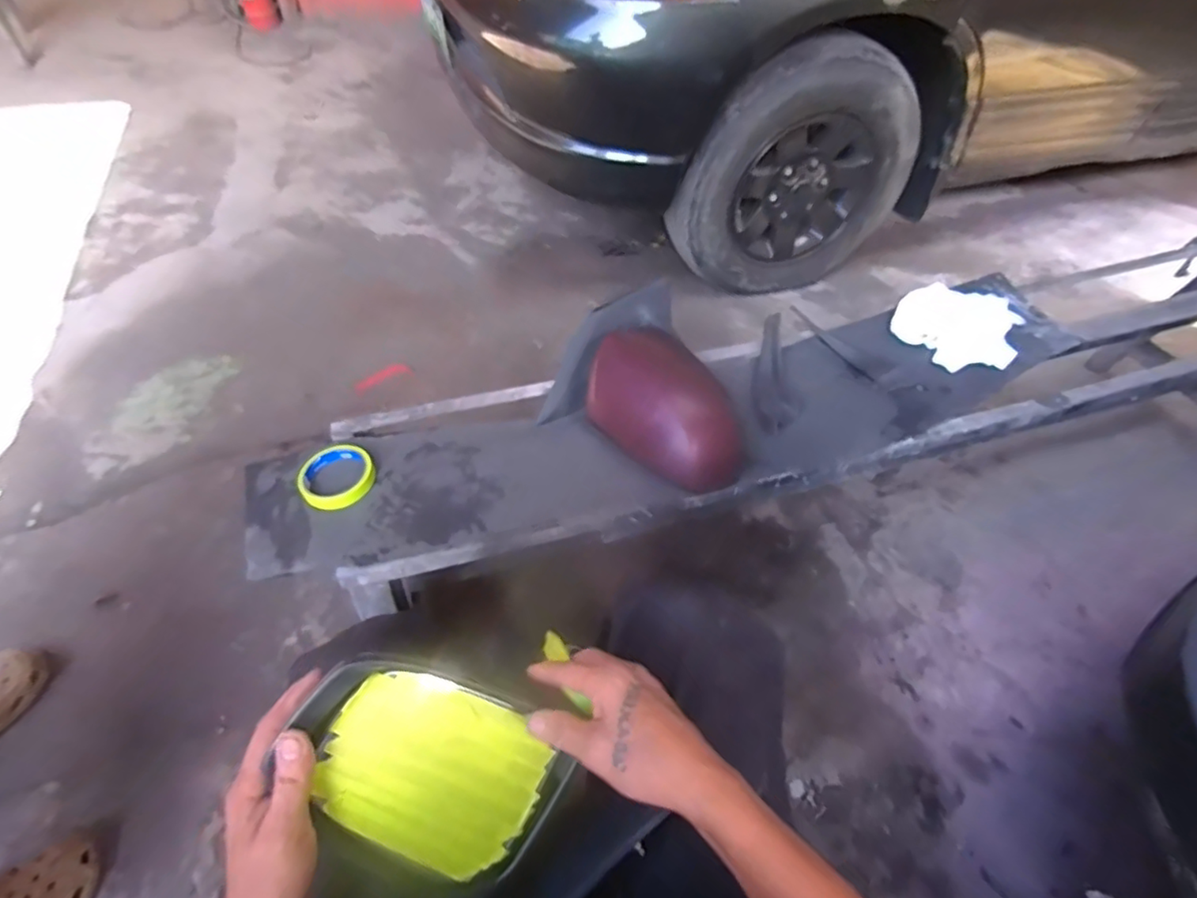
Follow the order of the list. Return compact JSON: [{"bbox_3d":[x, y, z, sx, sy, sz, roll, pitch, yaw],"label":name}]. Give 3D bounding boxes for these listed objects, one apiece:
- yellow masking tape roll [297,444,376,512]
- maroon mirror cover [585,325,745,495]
[{"bbox_3d":[-0.335,0.034,0.760,0.091,0.019,0.101,-25,56,-21],"label":"yellow masking tape roll"},{"bbox_3d":[0.090,-0.055,0.782,0.234,0.098,0.124,37,58,24],"label":"maroon mirror cover"}]

